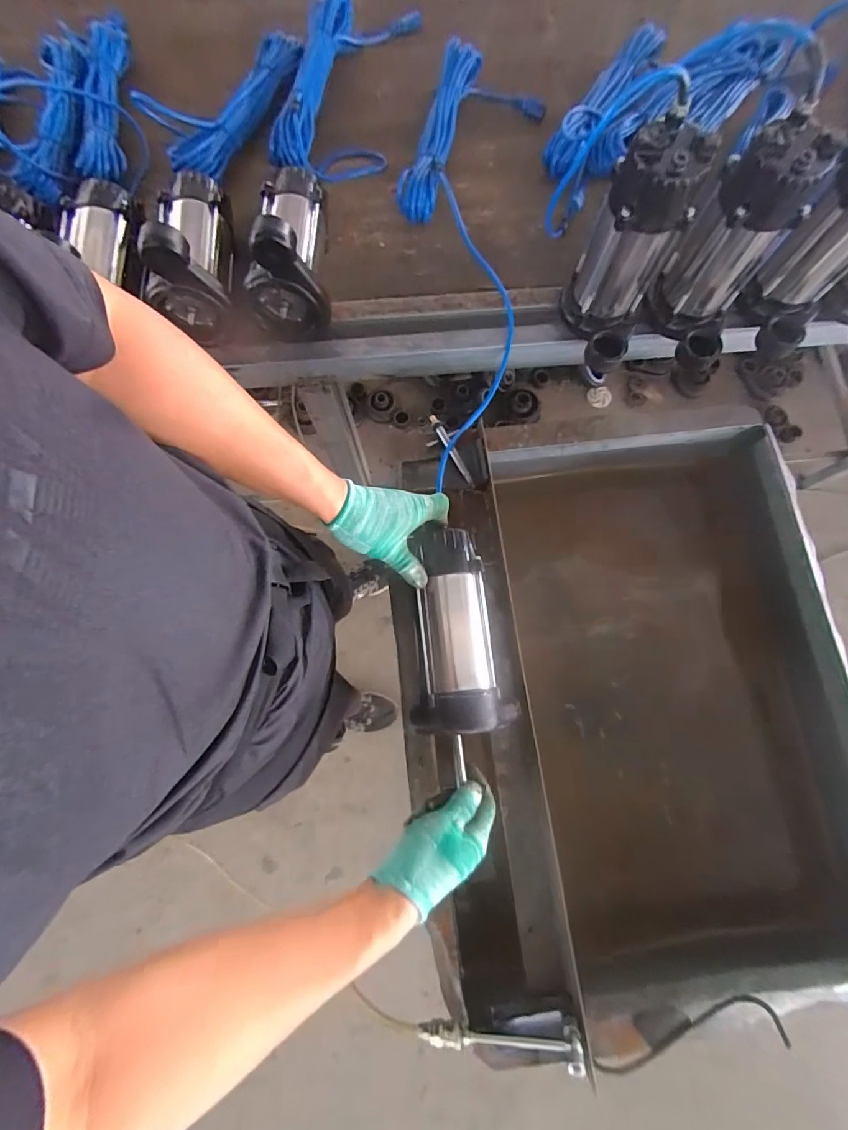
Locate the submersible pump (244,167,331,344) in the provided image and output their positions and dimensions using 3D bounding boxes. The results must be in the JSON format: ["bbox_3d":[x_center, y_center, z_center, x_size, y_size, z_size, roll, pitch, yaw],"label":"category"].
[{"bbox_3d":[-0.203,-0.481,0.645,0.111,0.167,0.232,-4,76,-1],"label":"submersible pump"}]

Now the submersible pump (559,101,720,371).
[{"bbox_3d":[0.257,-0.390,0.575,0.109,0.228,0.133,16,77,4],"label":"submersible pump"}]

